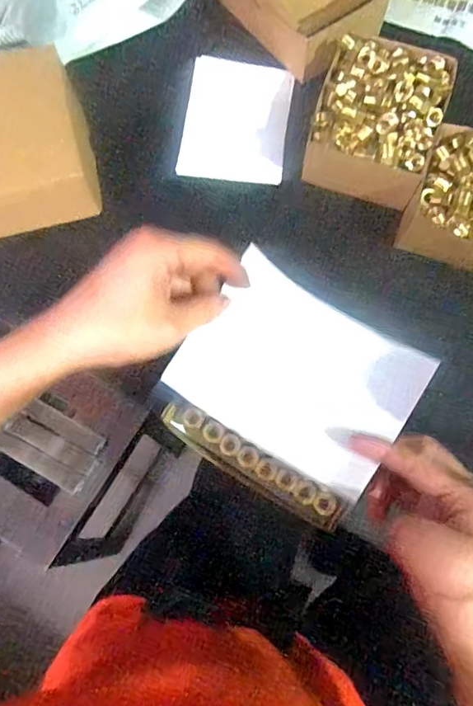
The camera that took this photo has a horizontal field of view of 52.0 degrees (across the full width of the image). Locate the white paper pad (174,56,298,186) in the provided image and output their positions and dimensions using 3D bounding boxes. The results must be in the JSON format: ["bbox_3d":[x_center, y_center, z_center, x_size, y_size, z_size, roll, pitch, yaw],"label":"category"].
[{"bbox_3d":[0.001,-0.262,0.543,0.114,0.011,0.160,6,72,2],"label":"white paper pad"}]

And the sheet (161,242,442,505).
[{"bbox_3d":[0.042,0.014,0.323,0.143,0.026,0.105,30,74,9],"label":"sheet"}]

